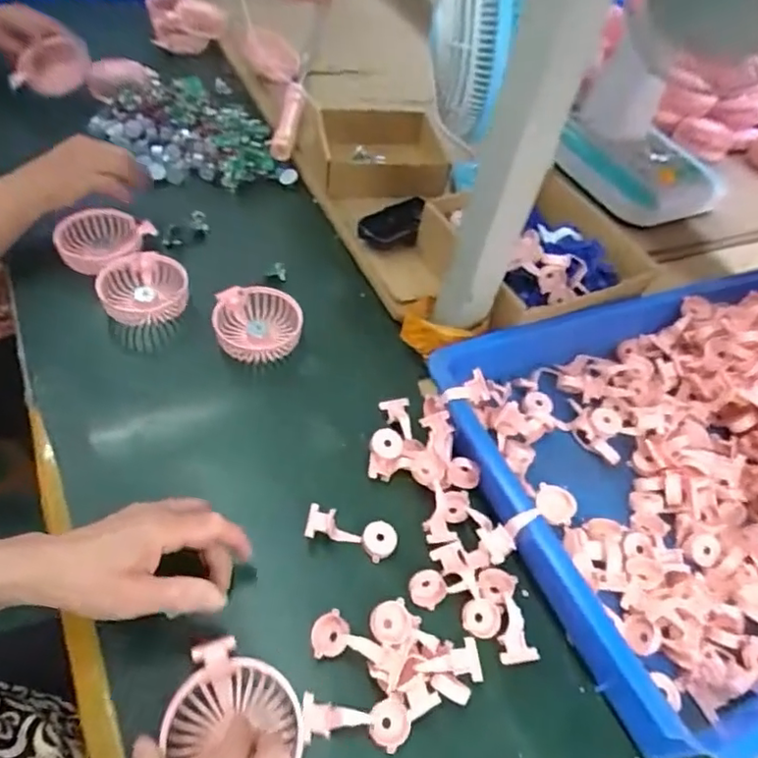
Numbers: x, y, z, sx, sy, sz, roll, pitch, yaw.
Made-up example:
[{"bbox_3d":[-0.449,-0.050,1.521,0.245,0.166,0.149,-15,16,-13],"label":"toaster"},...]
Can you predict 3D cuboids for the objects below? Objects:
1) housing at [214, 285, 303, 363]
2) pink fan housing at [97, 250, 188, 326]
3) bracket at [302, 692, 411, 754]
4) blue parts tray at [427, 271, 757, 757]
[{"bbox_3d":[-0.128,-0.057,0.634,0.088,0.041,0.087,-8,52,-9],"label":"housing"},{"bbox_3d":[-0.256,-0.100,0.645,0.089,0.033,0.085,5,50,-7],"label":"pink fan housing"},{"bbox_3d":[-0.016,0.237,0.411,0.075,0.017,0.030,8,50,-4],"label":"bracket"},{"bbox_3d":[0.343,0.055,0.547,0.498,0.087,0.372,-18,54,-17],"label":"blue parts tray"}]

